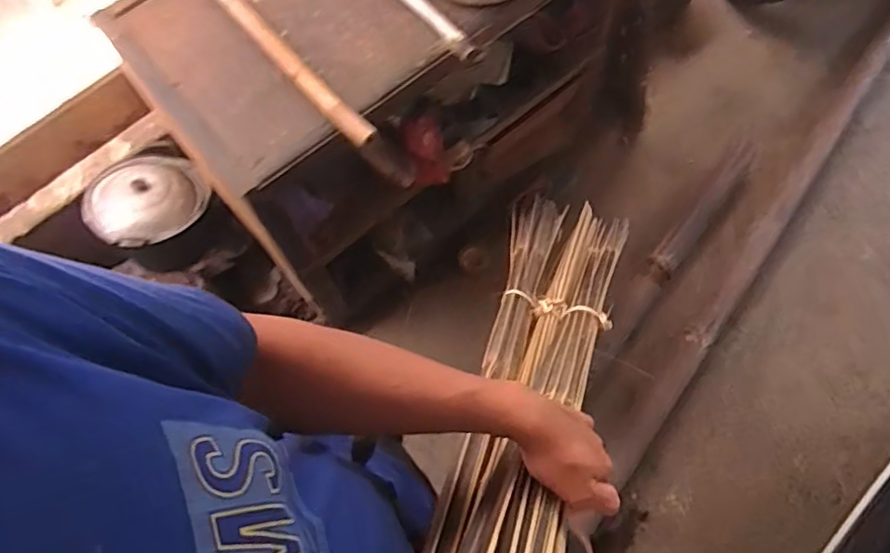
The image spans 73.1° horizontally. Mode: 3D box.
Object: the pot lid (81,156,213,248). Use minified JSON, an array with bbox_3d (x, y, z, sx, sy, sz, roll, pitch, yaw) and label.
[{"bbox_3d":[-0.693,-0.182,1.396,0.261,0.047,0.271,3,50,-4],"label":"pot lid"}]

